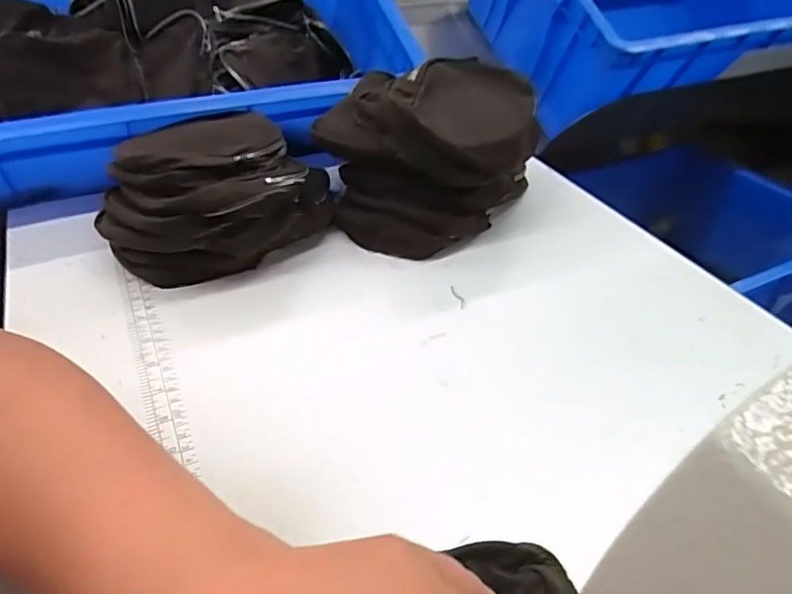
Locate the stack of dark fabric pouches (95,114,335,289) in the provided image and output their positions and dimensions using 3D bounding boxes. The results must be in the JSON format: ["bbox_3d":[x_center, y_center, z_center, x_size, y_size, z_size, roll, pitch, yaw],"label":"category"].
[{"bbox_3d":[-0.156,-0.095,0.479,0.190,0.076,0.168,-6,41,-9],"label":"stack of dark fabric pouches"}]

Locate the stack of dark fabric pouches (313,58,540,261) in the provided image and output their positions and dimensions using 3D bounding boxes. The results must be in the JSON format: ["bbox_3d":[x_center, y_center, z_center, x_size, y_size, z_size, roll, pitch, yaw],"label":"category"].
[{"bbox_3d":[0.023,-0.143,0.525,0.198,0.108,0.180,-25,47,-28],"label":"stack of dark fabric pouches"}]

